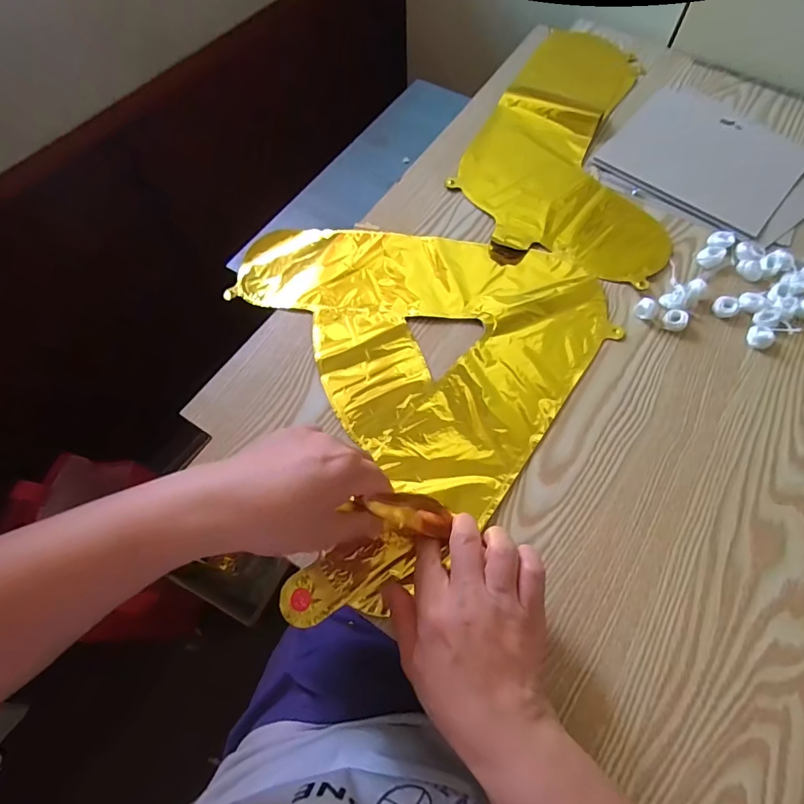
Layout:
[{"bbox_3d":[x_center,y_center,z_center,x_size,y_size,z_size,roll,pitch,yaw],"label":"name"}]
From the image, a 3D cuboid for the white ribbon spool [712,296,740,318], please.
[{"bbox_3d":[0.309,-0.092,0.440,0.020,0.009,0.023,13,65,7],"label":"white ribbon spool"}]

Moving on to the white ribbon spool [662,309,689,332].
[{"bbox_3d":[0.257,-0.076,0.434,0.021,0.013,0.021,0,64,1],"label":"white ribbon spool"}]

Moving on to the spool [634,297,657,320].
[{"bbox_3d":[0.233,-0.088,0.439,0.019,0.018,0.018,36,70,17],"label":"spool"}]

